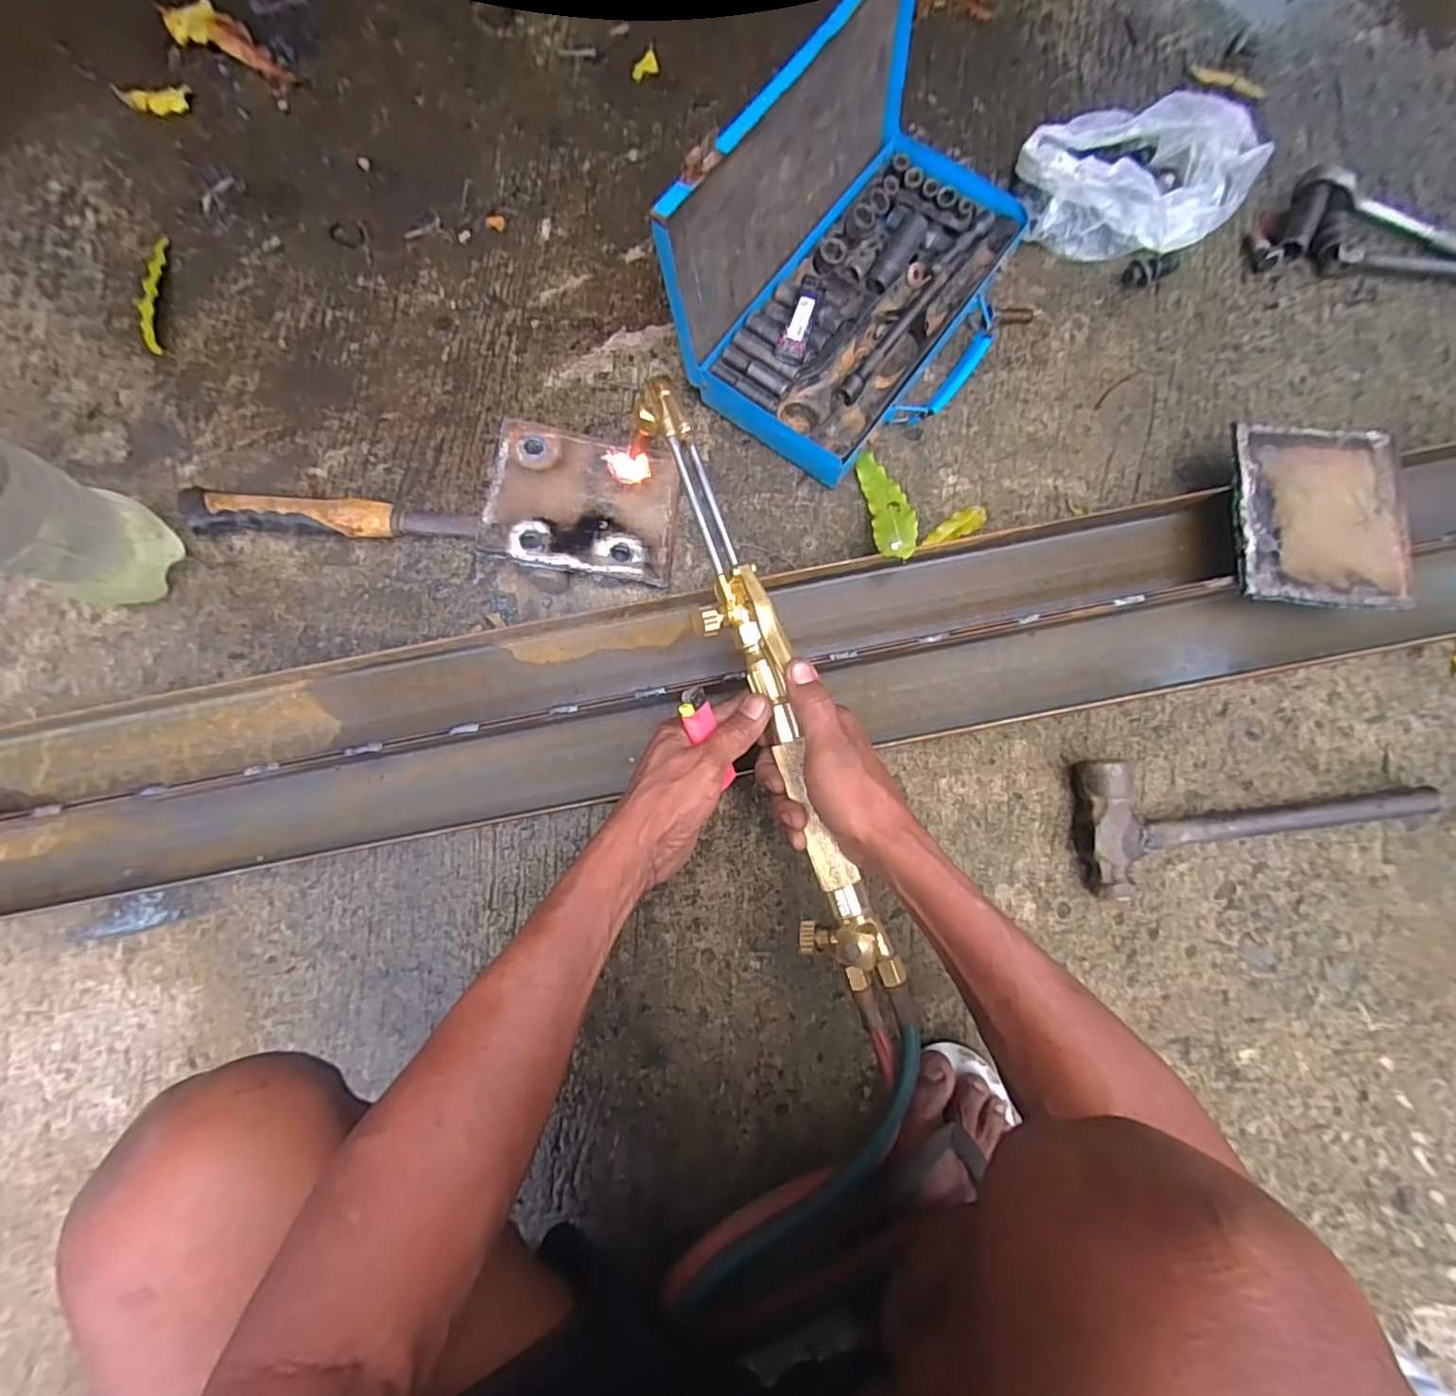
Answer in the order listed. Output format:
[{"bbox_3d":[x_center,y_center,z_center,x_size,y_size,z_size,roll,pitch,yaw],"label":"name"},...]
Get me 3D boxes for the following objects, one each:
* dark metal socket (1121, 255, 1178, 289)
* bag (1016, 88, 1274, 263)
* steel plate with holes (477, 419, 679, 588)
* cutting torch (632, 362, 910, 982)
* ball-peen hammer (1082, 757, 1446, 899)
[{"bbox_3d":[0.386,-0.393,0.569,0.045,0.022,0.025,-25,79,-5],"label":"dark metal socket"},{"bbox_3d":[0.384,-0.478,0.562,0.233,0.064,0.128,-18,82,1],"label":"bag"},{"bbox_3d":[-0.121,-0.166,0.528,0.153,0.006,0.120,8,79,-12],"label":"steel plate with holes"},{"bbox_3d":[0.018,-0.019,0.432,0.050,0.068,0.439,-19,82,-3],"label":"cutting torch"},{"bbox_3d":[0.409,0.095,0.481,0.263,0.029,0.103,-2,78,0],"label":"ball-peen hammer"}]

